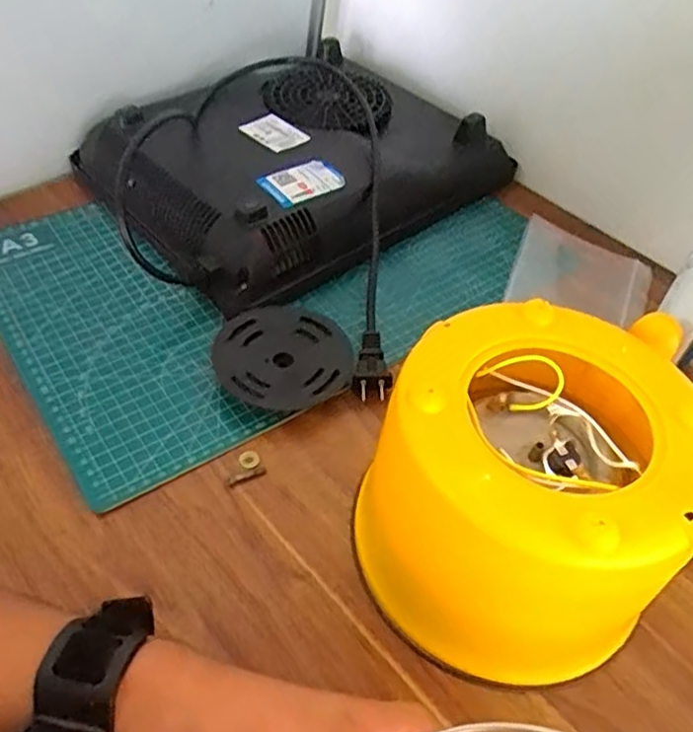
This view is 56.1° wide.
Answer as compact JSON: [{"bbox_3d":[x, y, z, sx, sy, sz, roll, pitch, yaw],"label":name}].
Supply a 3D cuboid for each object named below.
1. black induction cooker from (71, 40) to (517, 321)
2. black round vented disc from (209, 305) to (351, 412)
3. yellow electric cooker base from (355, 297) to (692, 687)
[{"bbox_3d":[-0.048,-0.197,0.604,0.328,0.064,0.263,-31,58,-30],"label":"black induction cooker"},{"bbox_3d":[-0.047,-0.008,0.467,0.092,0.018,0.094,1,55,-1],"label":"black round vented disc"},{"bbox_3d":[0.091,0.054,0.351,0.158,0.124,0.180,10,47,3],"label":"yellow electric cooker base"}]

